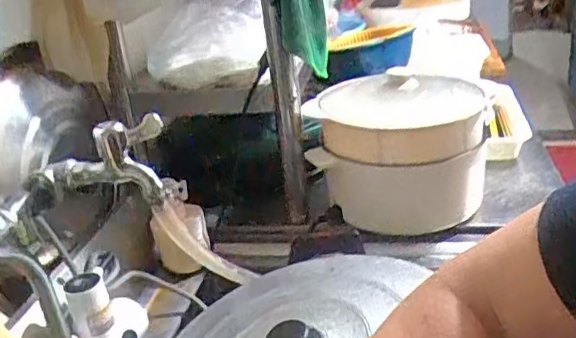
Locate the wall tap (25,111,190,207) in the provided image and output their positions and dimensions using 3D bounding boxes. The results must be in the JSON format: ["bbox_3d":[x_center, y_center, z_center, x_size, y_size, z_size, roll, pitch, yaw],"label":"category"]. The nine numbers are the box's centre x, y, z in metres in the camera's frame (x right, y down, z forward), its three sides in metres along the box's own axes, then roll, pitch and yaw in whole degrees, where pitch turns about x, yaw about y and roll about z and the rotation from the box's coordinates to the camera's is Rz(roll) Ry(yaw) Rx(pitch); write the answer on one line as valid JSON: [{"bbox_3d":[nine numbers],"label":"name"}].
[{"bbox_3d":[-0.170,-0.003,0.581,0.133,0.091,0.032,-8,24,-2],"label":"wall tap"}]

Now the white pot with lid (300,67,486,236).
[{"bbox_3d":[0.170,-0.046,0.965,0.250,0.184,0.243,0,25,15],"label":"white pot with lid"}]

